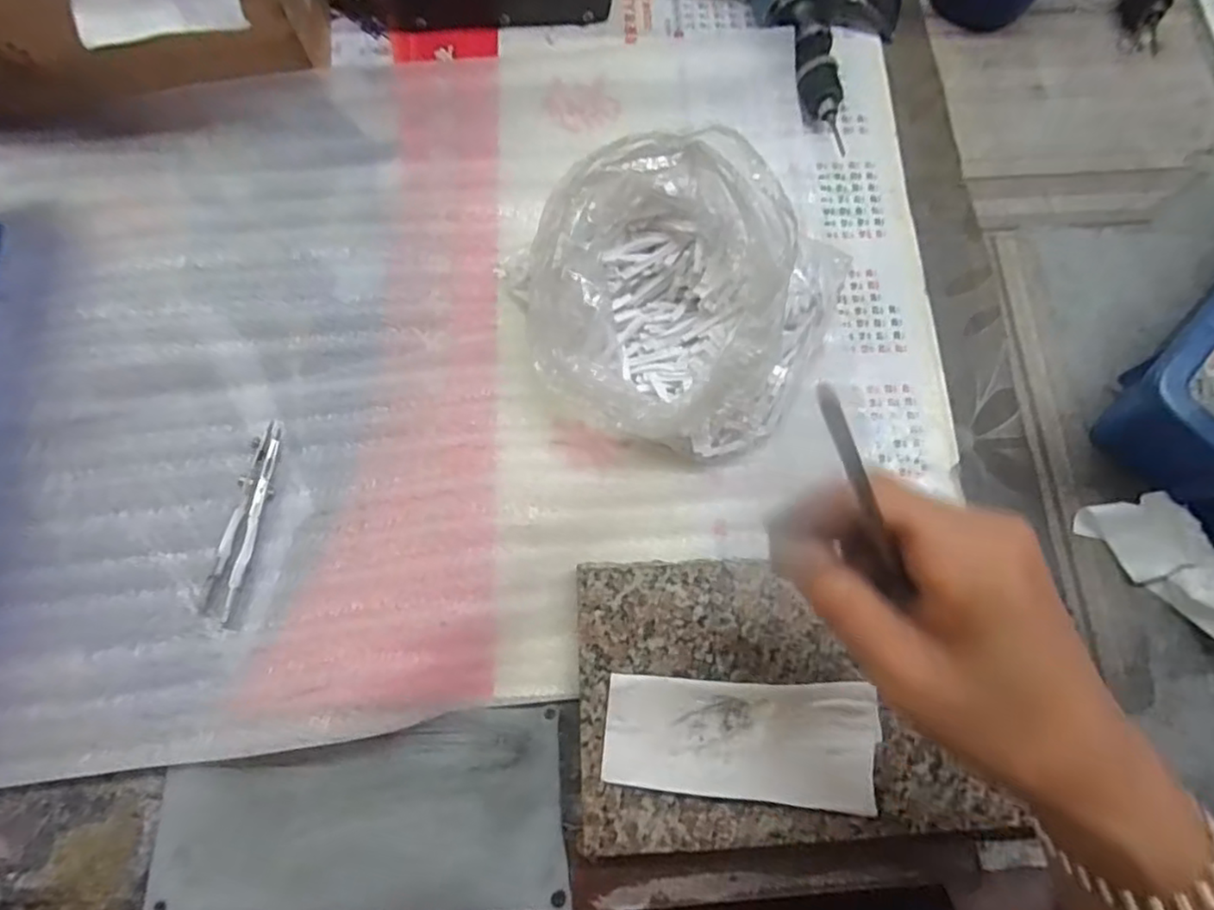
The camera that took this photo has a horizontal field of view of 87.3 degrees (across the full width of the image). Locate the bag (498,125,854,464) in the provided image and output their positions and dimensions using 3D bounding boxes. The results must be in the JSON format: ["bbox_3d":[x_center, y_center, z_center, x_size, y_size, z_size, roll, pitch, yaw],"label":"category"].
[{"bbox_3d":[0.044,-0.099,0.356,0.172,0.094,0.189,32,76,7],"label":"bag"}]

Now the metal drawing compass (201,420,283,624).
[{"bbox_3d":[-0.201,0.034,0.354,0.017,0.008,0.107,10,74,1],"label":"metal drawing compass"}]

